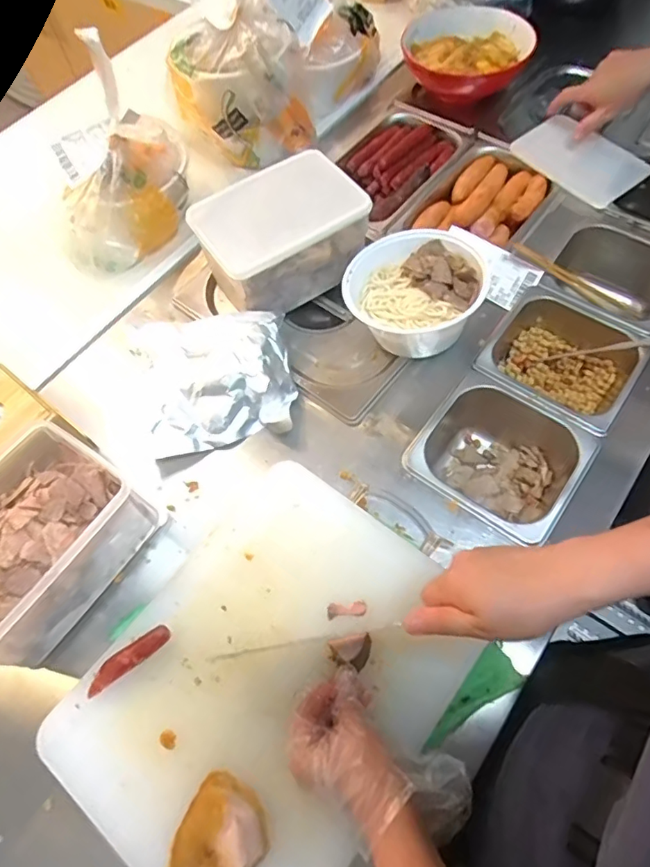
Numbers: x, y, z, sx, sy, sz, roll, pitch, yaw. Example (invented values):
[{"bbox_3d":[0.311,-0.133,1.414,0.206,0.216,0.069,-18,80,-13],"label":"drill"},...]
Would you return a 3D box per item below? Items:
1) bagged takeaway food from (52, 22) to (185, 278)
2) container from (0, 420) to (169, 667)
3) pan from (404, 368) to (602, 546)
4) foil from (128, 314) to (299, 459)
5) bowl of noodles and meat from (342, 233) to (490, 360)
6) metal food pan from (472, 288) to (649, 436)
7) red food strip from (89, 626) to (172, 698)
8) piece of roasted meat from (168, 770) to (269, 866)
[{"bbox_3d":[-0.279,-0.357,0.703,0.162,0.219,0.167,-11,63,-1],"label":"bagged takeaway food"},{"bbox_3d":[-0.296,0.110,0.523,0.161,0.103,0.213,31,69,18],"label":"container"},{"bbox_3d":[0.202,0.042,0.642,0.172,0.100,0.162,33,70,18],"label":"pan"},{"bbox_3d":[-0.140,-0.076,0.638,0.190,0.058,0.177,-12,63,-2],"label":"foil"},{"bbox_3d":[0.108,-0.171,0.659,0.164,0.087,0.144,-11,63,-1],"label":"bowl of noodles and meat"},{"bbox_3d":[0.298,-0.084,0.674,0.166,0.075,0.154,33,70,18],"label":"metal food pan"},{"bbox_3d":[-0.182,0.209,0.488,0.084,0.021,0.018,-33,66,-12],"label":"red food strip"},{"bbox_3d":[-0.084,0.323,0.420,0.067,0.032,0.078,30,69,17],"label":"piece of roasted meat"}]

